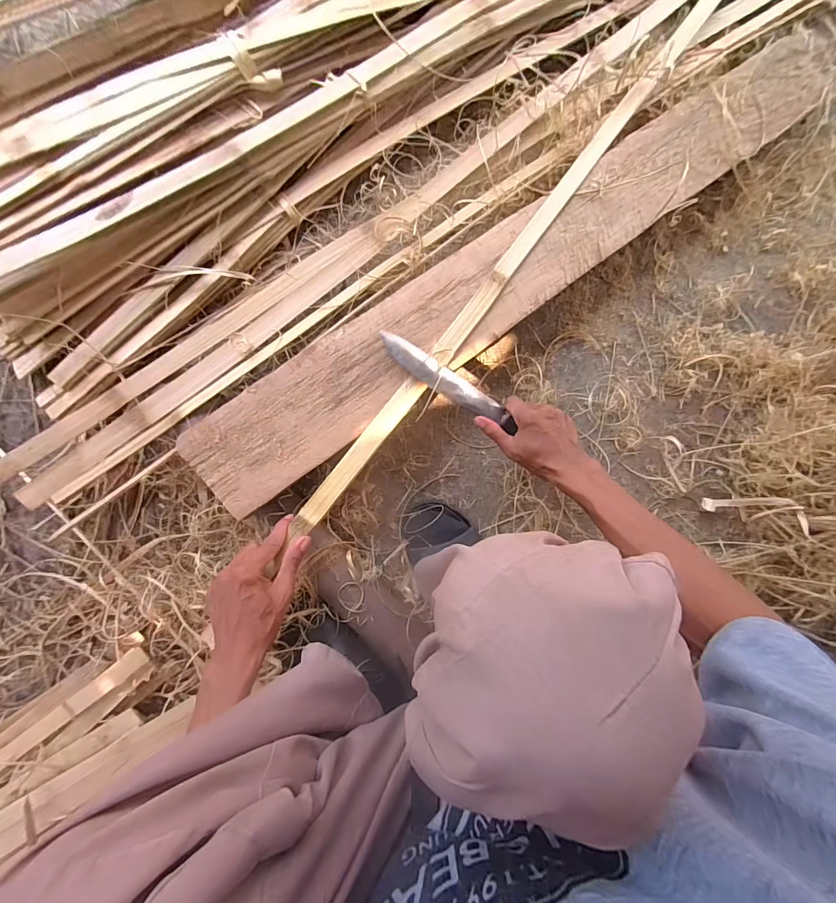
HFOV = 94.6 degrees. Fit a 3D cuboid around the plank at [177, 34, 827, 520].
[{"bbox_3d":[0.170,-0.279,0.530,1.056,0.020,0.129,-37,90,-7],"label":"plank"}]

